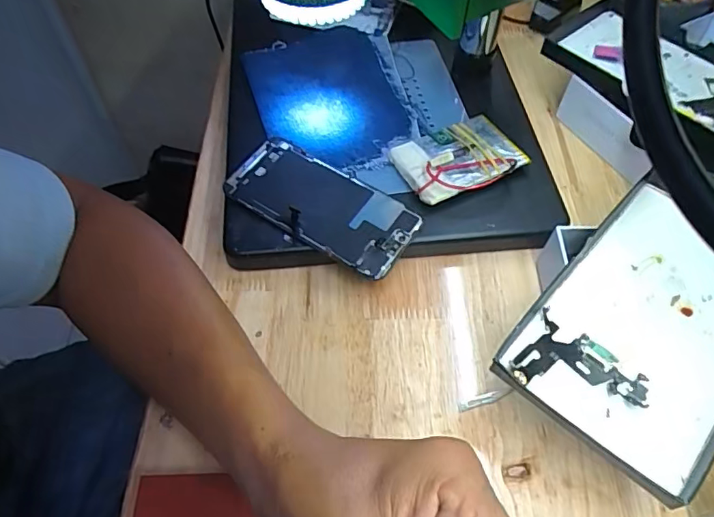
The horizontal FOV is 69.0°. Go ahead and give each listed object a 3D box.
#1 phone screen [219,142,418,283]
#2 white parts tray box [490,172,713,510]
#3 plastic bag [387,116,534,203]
[{"bbox_3d":[-0.026,-0.040,0.381,0.136,0.008,0.065,31,66,15],"label":"phone screen"},{"bbox_3d":[0.174,0.035,0.306,0.111,0.017,0.183,37,63,22],"label":"white parts tray box"},{"bbox_3d":[0.080,-0.080,0.409,0.095,0.014,0.067,-22,59,-14],"label":"plastic bag"}]

